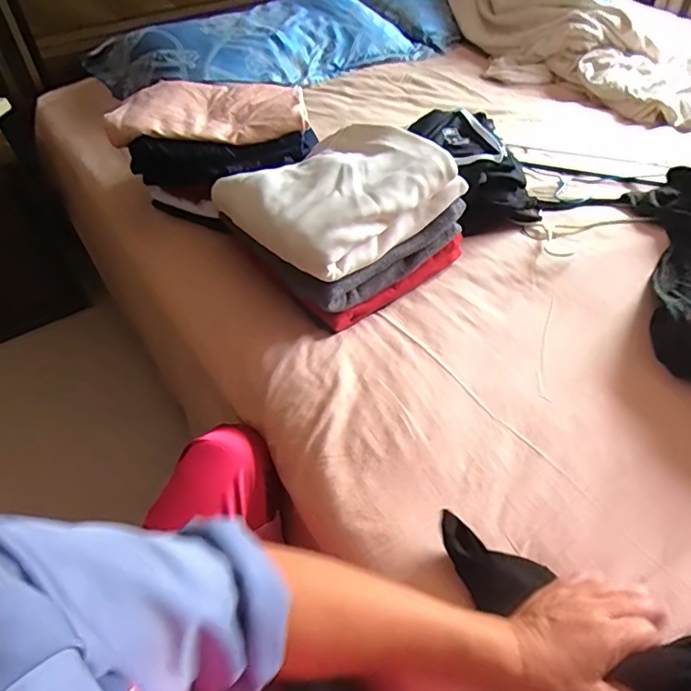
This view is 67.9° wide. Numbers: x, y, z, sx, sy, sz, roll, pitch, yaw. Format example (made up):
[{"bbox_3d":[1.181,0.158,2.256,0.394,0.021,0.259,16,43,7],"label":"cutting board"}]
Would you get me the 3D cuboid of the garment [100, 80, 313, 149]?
[{"bbox_3d":[-0.218,-0.377,0.840,0.310,0.068,0.165,-8,47,-7],"label":"garment"}]

